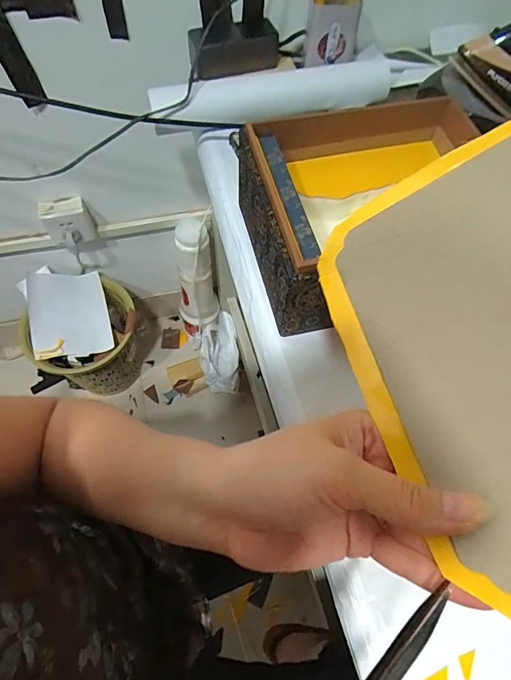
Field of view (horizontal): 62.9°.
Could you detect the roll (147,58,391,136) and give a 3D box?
[{"bbox_3d":[0.023,-0.355,0.609,0.350,0.058,0.068,-16,65,-10],"label":"roll"}]

